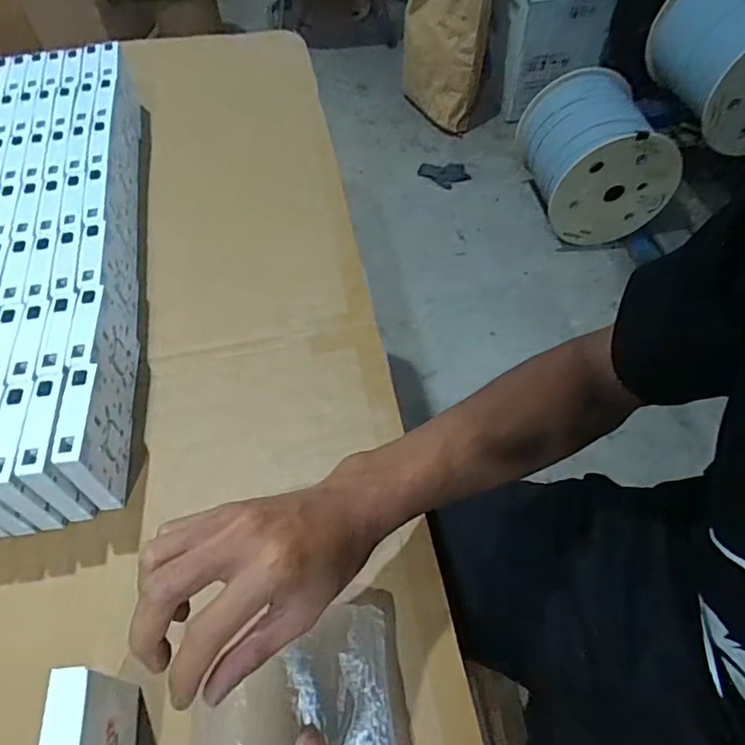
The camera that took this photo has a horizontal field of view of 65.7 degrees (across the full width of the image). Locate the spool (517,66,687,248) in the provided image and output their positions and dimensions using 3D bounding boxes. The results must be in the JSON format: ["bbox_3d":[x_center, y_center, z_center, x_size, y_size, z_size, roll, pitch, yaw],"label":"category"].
[{"bbox_3d":[0.634,-0.616,1.637,0.347,0.328,0.358,-8,55,-4],"label":"spool"}]

